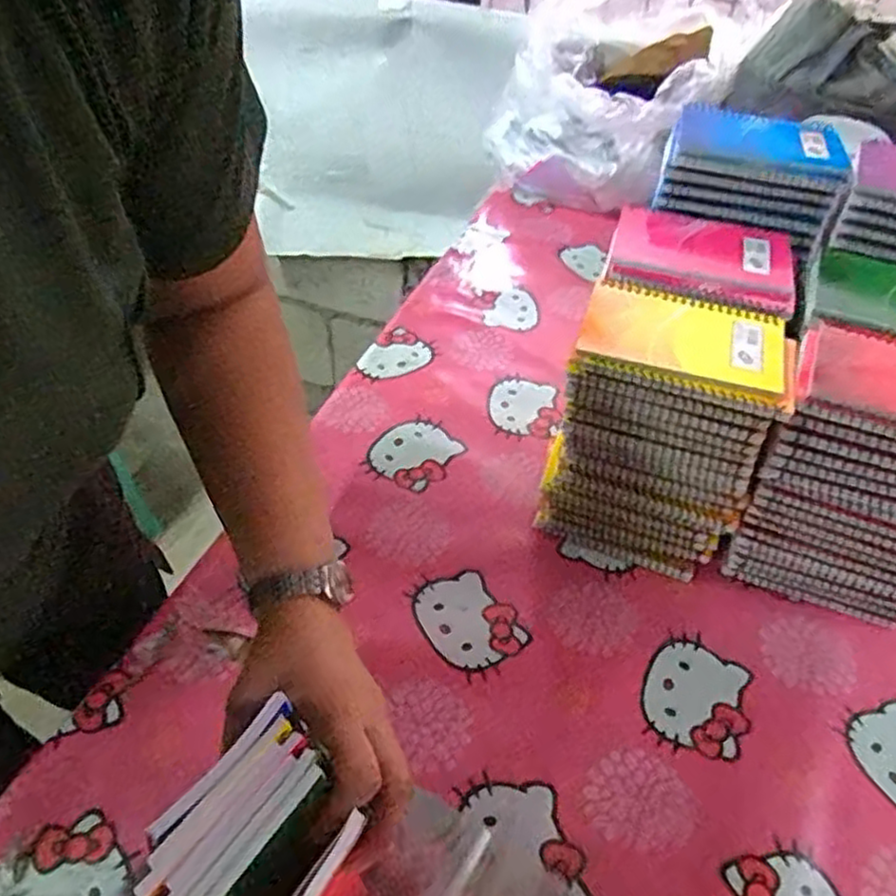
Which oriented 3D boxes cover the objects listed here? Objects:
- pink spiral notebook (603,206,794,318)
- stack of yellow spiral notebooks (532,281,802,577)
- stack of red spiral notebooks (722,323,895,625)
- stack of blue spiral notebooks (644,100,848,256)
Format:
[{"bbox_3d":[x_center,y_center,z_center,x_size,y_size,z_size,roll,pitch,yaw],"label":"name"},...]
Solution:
[{"bbox_3d":[0.194,-0.144,0.549,0.134,0.017,0.117,14,48,10],"label":"pink spiral notebook"},{"bbox_3d":[0.157,-0.011,0.550,0.141,0.201,0.100,14,48,10],"label":"stack of yellow spiral notebooks"},{"bbox_3d":[0.297,0.026,0.527,0.140,0.197,0.096,18,49,14],"label":"stack of red spiral notebooks"},{"bbox_3d":[0.251,-0.227,0.592,0.141,0.059,0.104,17,48,13],"label":"stack of blue spiral notebooks"}]

